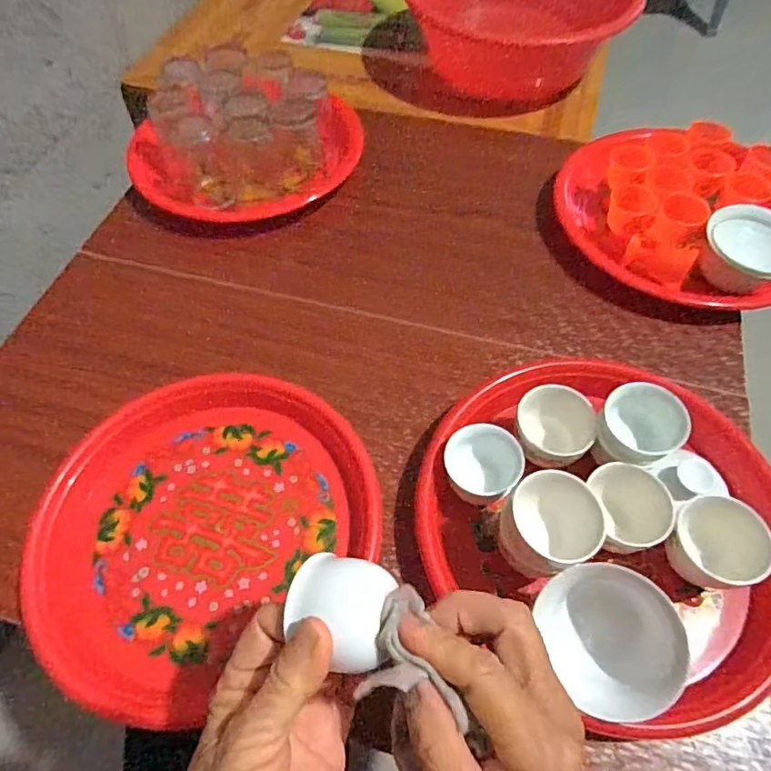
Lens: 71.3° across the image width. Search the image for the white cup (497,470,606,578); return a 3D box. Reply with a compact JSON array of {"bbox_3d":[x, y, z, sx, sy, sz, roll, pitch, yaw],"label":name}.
[{"bbox_3d":[0.108,0.092,0.353,0.050,0.053,0.060,-25,60,-14],"label":"white cup"}]

